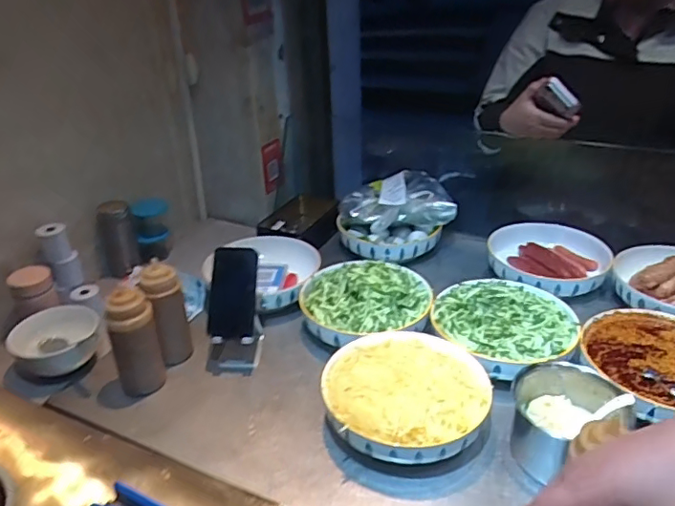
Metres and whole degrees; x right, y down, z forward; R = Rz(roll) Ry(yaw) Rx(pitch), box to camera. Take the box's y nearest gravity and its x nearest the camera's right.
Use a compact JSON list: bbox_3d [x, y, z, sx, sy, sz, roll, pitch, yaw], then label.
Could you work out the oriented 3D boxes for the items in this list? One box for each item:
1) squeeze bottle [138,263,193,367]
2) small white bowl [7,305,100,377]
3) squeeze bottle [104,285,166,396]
[{"bbox_3d":[-0.273,0.107,0.881,0.062,0.174,0.067,-12,34,-17],"label":"squeeze bottle"},{"bbox_3d":[-0.460,0.152,0.909,0.136,0.067,0.123,-18,36,-26],"label":"small white bowl"},{"bbox_3d":[-0.310,0.139,0.831,0.073,0.168,0.052,-15,35,-22],"label":"squeeze bottle"}]

